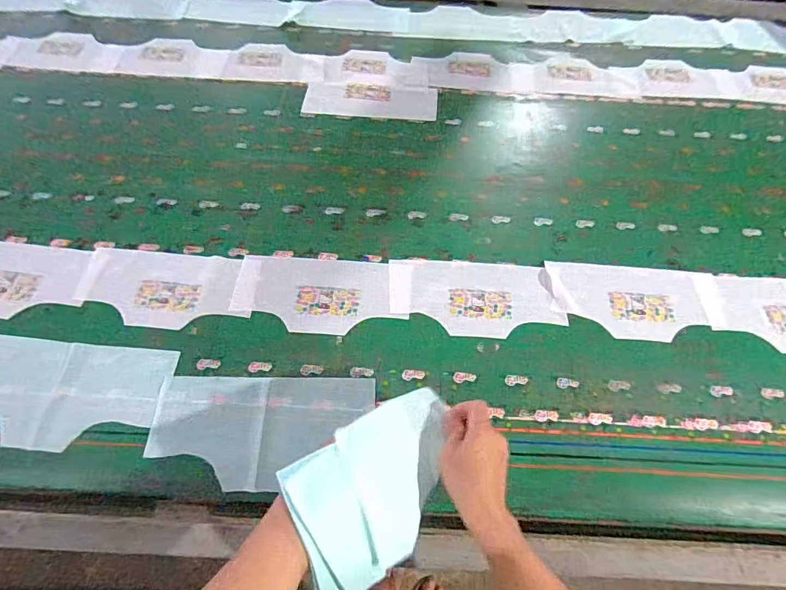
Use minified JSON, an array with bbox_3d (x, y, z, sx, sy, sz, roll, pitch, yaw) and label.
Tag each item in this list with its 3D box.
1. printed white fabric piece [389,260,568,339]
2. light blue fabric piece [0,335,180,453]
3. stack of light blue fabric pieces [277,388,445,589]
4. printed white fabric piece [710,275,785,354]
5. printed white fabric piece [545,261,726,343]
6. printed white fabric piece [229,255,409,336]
[{"bbox_3d":[0.134,0.006,0.719,0.276,0.011,0.131,4,64,0],"label":"printed white fabric piece"},{"bbox_3d":[-0.483,0.141,0.631,0.300,0.011,0.154,6,60,0],"label":"light blue fabric piece"},{"bbox_3d":[-0.008,0.205,0.475,0.202,0.015,0.146,-22,81,-30],"label":"stack of light blue fabric pieces"},{"bbox_3d":[0.652,0.030,0.716,0.249,0.010,0.134,4,64,2],"label":"printed white fabric piece"},{"bbox_3d":[0.402,0.011,0.723,0.278,0.010,0.135,4,62,2],"label":"printed white fabric piece"},{"bbox_3d":[-0.127,-0.002,0.714,0.258,0.008,0.134,3,64,1],"label":"printed white fabric piece"}]

